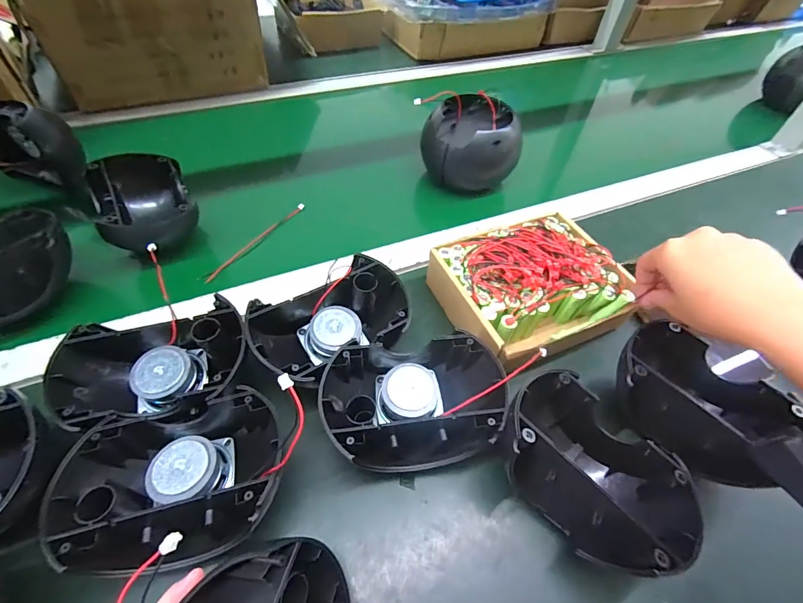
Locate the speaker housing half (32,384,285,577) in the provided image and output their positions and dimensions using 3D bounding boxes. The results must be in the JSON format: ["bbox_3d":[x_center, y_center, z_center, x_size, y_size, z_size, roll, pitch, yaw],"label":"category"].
[{"bbox_3d":[-0.149,0.115,0.261,0.122,0.052,0.104,-2,53,-6],"label":"speaker housing half"}]

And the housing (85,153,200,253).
[{"bbox_3d":[-0.291,-0.113,0.446,0.095,0.085,0.064,-15,56,-15],"label":"housing"}]

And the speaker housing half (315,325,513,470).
[{"bbox_3d":[0.008,0.074,0.305,0.128,0.056,0.094,-4,54,-7],"label":"speaker housing half"}]

